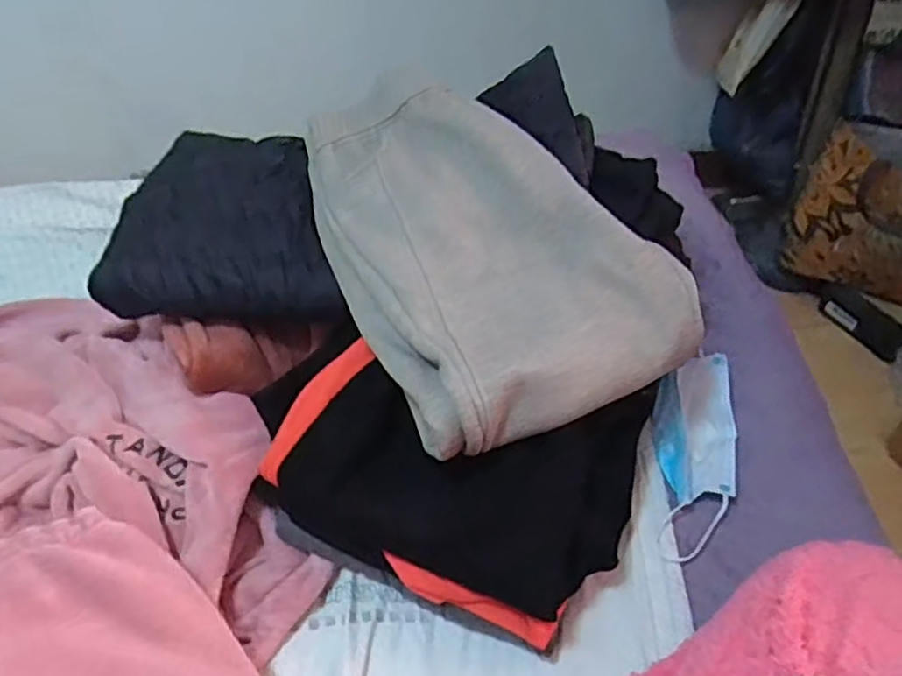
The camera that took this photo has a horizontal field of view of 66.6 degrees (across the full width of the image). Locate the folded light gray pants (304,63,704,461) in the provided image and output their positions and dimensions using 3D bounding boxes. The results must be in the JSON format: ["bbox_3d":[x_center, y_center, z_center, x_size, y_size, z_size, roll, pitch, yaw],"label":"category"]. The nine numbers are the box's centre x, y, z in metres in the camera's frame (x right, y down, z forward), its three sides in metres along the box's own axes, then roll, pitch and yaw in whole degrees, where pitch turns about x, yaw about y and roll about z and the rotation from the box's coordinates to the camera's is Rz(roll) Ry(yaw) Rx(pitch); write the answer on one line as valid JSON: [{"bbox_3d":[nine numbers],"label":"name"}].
[{"bbox_3d":[0.020,-0.102,0.660,0.272,0.117,0.403,-24,50,-17],"label":"folded light gray pants"}]

